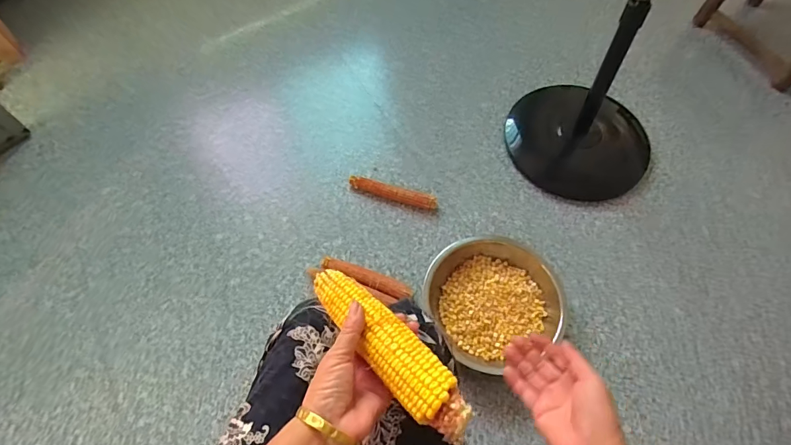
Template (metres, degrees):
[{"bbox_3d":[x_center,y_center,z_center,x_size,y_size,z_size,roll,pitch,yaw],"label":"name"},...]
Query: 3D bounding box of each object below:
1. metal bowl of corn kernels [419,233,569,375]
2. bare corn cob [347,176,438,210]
[{"bbox_3d":[0.210,0.147,0.901,0.294,0.075,0.259,-22,63,-14],"label":"metal bowl of corn kernels"},{"bbox_3d":[-0.007,-0.071,1.054,0.221,0.033,0.034,16,64,7],"label":"bare corn cob"}]

